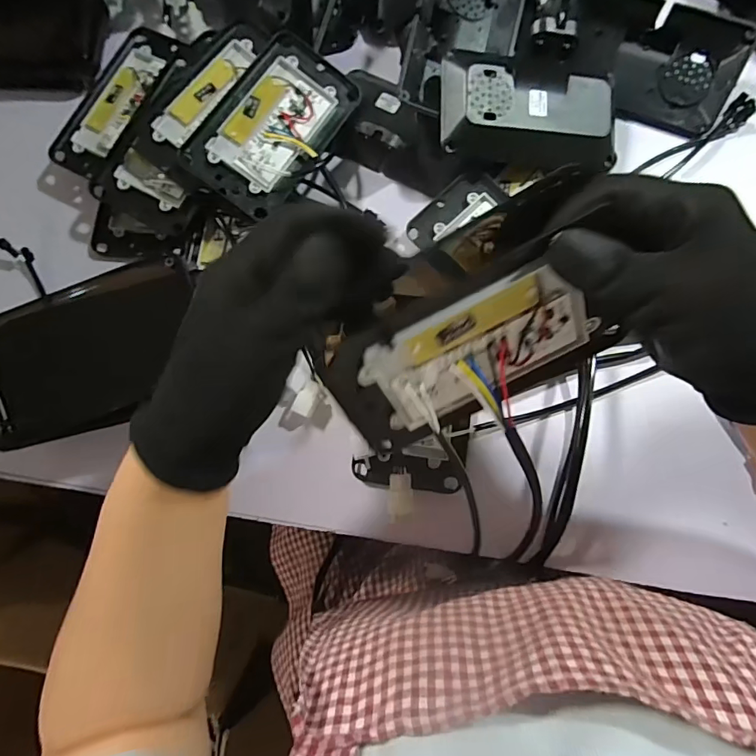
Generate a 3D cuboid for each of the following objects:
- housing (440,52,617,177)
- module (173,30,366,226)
[{"bbox_3d":[0.129,-0.220,0.392,0.158,0.040,0.079,7,84,-11],"label":"housing"},{"bbox_3d":[-0.091,-0.221,0.398,0.098,0.017,0.157,33,79,-7],"label":"module"}]

